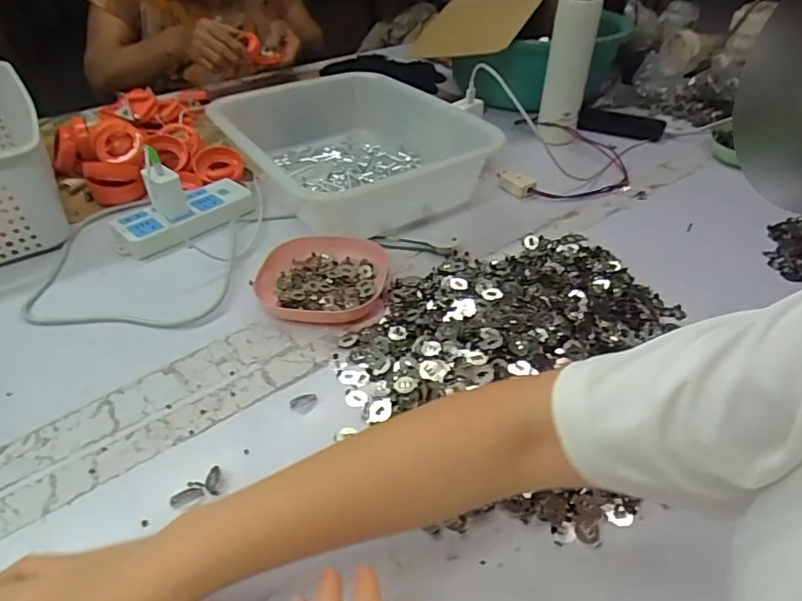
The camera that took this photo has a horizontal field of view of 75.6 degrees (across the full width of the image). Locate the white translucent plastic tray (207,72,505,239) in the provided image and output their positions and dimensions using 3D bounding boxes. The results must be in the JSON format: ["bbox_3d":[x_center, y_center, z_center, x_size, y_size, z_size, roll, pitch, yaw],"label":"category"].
[{"bbox_3d":[-0.058,-0.210,0.720,0.312,0.095,0.343,-22,45,-24],"label":"white translucent plastic tray"}]

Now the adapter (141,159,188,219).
[{"bbox_3d":[-0.284,-0.134,0.621,0.038,0.063,0.021,-20,44,-23],"label":"adapter"}]

